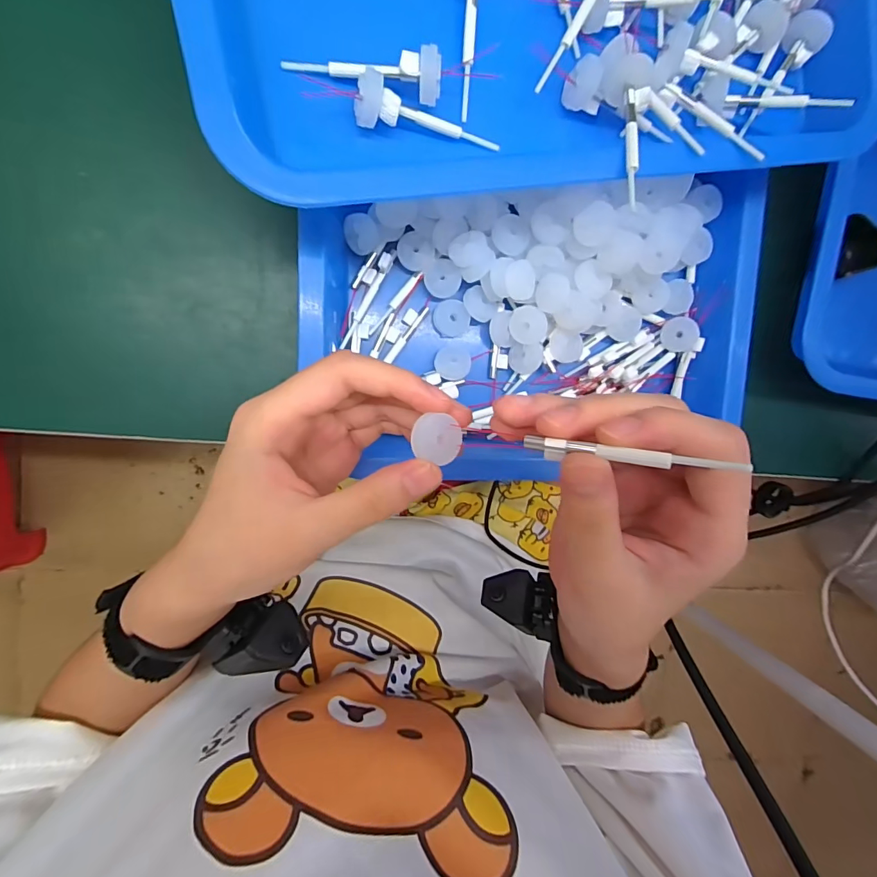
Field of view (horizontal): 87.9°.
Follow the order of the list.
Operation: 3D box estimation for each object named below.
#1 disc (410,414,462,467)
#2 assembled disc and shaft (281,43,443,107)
[{"bbox_3d":[0.000,0.001,0.174,0.018,0.004,0.016,11,95,-7],"label":"disc"},{"bbox_3d":[-0.032,-0.153,0.194,0.066,0.015,0.017,-3,97,-6],"label":"assembled disc and shaft"}]

